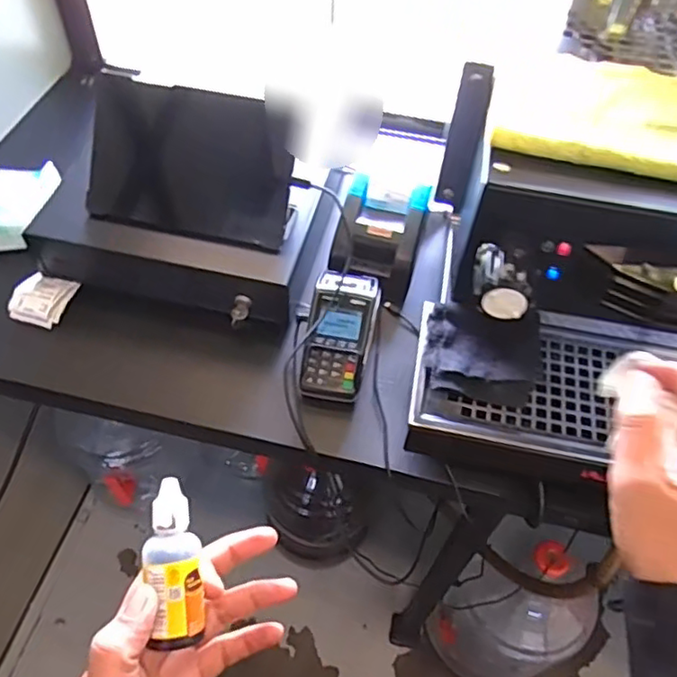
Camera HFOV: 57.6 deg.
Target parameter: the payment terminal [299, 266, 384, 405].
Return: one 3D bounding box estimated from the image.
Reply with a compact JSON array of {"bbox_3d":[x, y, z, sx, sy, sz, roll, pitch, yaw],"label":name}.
[{"bbox_3d":[0.002,-0.009,0.739,0.080,0.046,0.165,10,71,4],"label":"payment terminal"}]

